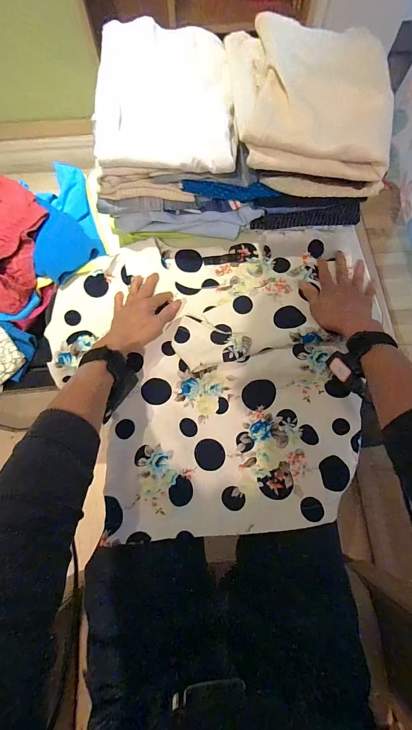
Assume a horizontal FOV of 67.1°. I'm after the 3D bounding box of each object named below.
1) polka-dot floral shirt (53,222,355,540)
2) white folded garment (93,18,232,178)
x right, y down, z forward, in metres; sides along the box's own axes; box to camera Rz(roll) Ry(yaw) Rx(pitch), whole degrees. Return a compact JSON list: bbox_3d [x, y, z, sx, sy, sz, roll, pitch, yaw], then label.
[{"bbox_3d":[-0.002,0.015,0.536,0.509,0.087,0.493,-6,70,-1],"label":"polka-dot floral shirt"},{"bbox_3d":[-0.065,-0.403,0.460,0.194,0.049,0.262,-4,70,-1],"label":"white folded garment"}]

